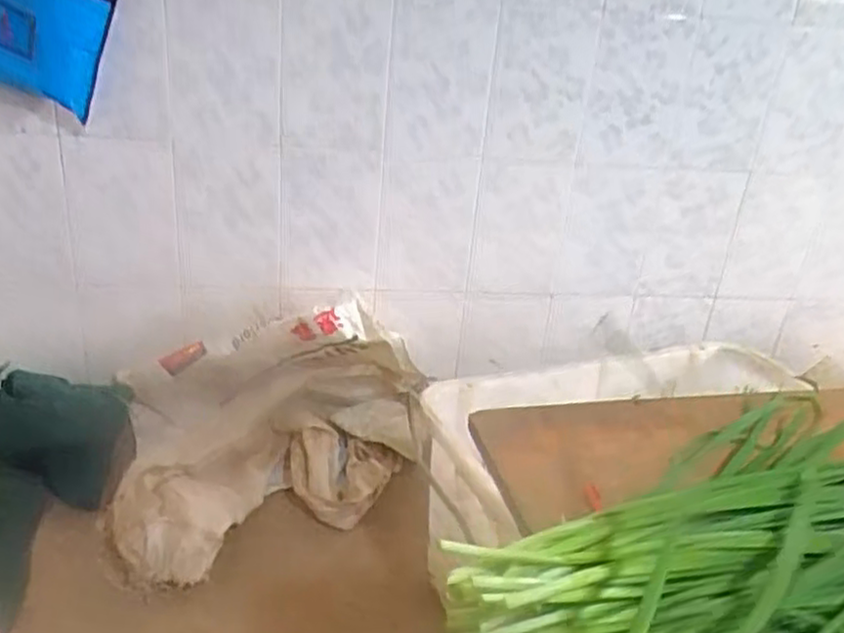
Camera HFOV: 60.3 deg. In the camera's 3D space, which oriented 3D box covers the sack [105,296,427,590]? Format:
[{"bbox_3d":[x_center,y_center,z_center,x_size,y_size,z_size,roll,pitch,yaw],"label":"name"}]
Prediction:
[{"bbox_3d":[-0.263,0.209,1.306,0.566,0.296,0.462,1,25,-11],"label":"sack"}]

